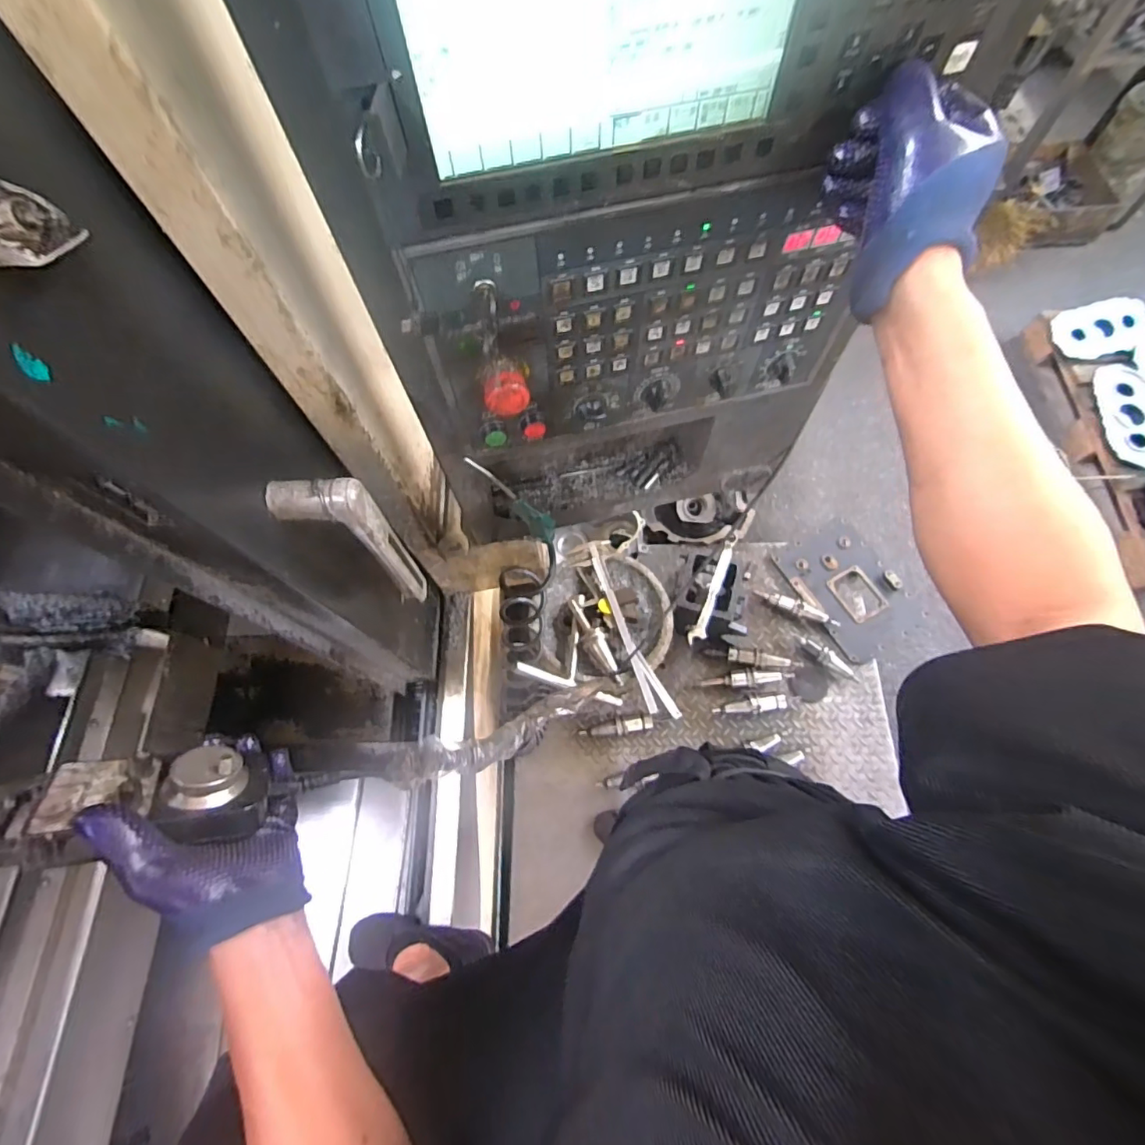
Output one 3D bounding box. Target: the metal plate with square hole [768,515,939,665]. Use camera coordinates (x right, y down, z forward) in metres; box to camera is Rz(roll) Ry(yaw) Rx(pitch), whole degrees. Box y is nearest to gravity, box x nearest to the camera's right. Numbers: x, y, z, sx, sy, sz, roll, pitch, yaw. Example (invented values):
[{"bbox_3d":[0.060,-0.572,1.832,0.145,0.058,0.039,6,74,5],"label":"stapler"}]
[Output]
[{"bbox_3d":[0.770,0.040,1.476,0.254,0.032,0.364,-32,74,-2],"label":"metal plate with square hole"}]

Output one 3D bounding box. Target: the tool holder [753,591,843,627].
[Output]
[{"bbox_3d":[0.615,0.094,1.453,0.229,0.044,0.046,21,71,10],"label":"tool holder"}]

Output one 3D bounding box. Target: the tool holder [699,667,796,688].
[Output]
[{"bbox_3d":[0.462,0.280,1.396,0.233,0.047,0.047,-8,69,-1],"label":"tool holder"}]

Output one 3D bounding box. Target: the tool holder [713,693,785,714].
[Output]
[{"bbox_3d":[0.463,0.344,1.374,0.189,0.047,0.044,-8,69,-1],"label":"tool holder"}]

